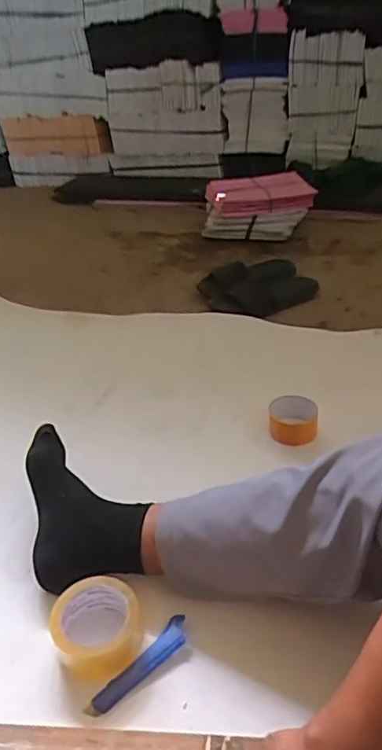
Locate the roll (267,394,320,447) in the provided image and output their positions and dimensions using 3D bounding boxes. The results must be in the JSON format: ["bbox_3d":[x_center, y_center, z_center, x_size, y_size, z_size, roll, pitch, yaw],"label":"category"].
[{"bbox_3d":[0.172,0.076,0.916,0.079,0.054,0.072,-3,33,2],"label":"roll"}]

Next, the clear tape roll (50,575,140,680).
[{"bbox_3d":[-0.109,0.289,0.632,0.097,0.044,0.096,-3,33,2],"label":"clear tape roll"}]

